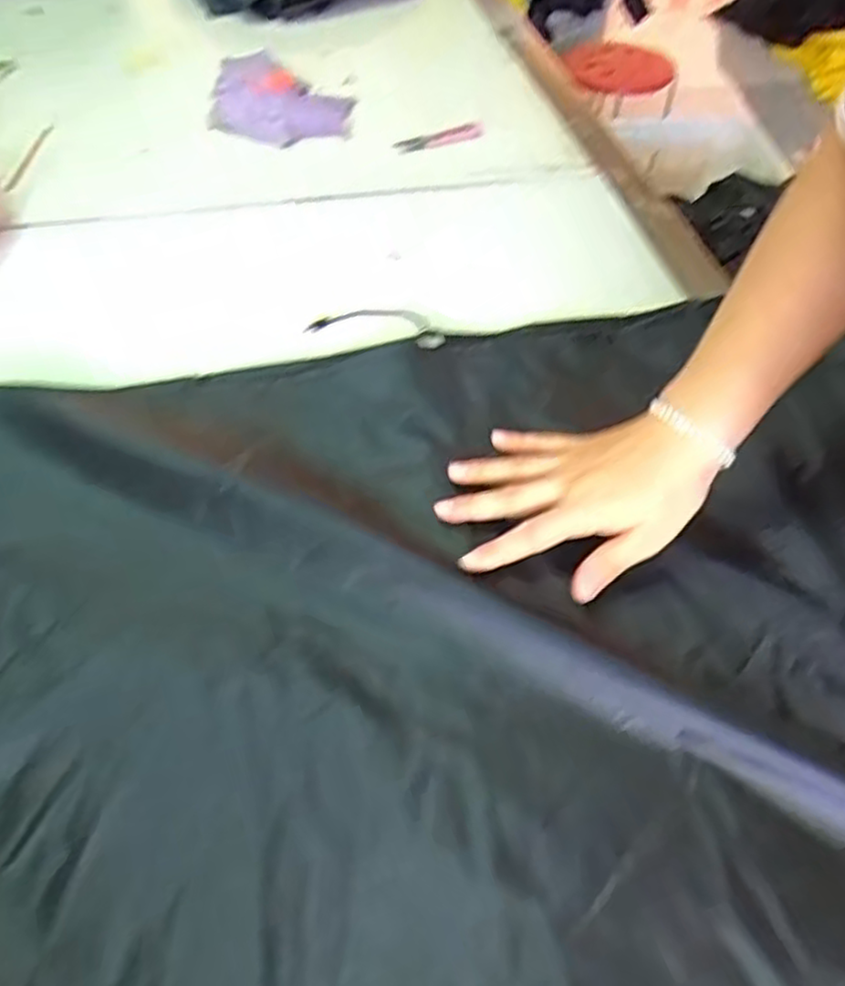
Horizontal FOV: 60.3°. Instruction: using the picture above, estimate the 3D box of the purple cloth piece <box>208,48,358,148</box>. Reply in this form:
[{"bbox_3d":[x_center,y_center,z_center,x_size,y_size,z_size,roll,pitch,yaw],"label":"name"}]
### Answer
[{"bbox_3d":[-0.166,-0.476,0.854,0.154,0.034,0.236,-4,51,-4],"label":"purple cloth piece"}]

